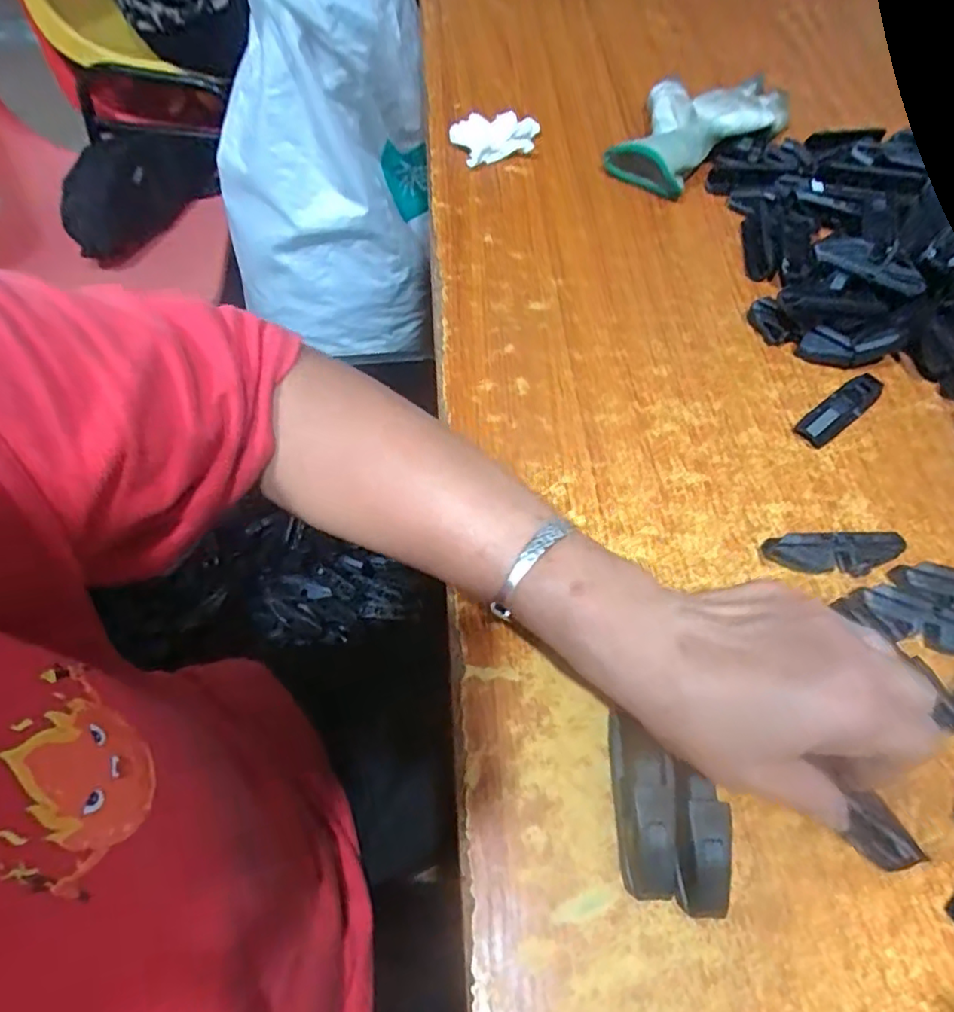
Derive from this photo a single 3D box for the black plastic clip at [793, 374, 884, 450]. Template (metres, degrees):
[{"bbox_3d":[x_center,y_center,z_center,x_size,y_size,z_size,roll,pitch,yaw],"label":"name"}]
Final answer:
[{"bbox_3d":[0.233,-0.062,0.381,0.068,0.019,0.021,-33,67,-20],"label":"black plastic clip"}]

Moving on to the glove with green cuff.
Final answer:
[{"bbox_3d":[0.201,-0.337,0.523,0.108,0.044,0.217,32,63,14],"label":"glove with green cuff"}]

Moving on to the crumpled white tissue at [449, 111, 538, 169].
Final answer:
[{"bbox_3d":[0.018,-0.318,0.510,0.078,0.015,0.052,-22,64,-15],"label":"crumpled white tissue"}]

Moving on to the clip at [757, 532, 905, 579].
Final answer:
[{"bbox_3d":[0.195,0.027,0.328,0.077,0.021,0.018,-3,60,-5],"label":"clip"}]

